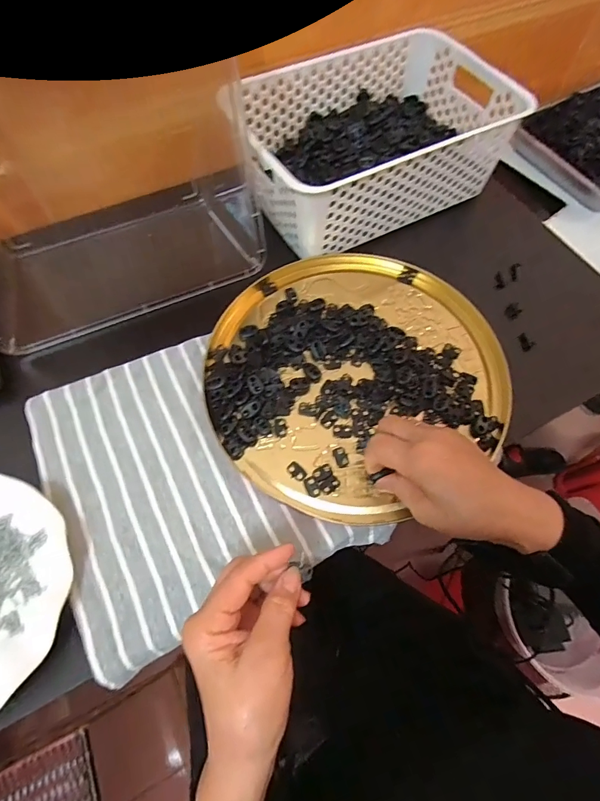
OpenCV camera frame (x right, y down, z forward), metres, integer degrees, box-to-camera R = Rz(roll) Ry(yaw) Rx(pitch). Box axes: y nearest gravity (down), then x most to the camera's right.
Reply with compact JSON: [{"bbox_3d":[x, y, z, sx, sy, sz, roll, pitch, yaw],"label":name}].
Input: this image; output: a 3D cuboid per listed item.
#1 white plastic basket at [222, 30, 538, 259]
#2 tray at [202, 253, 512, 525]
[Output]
[{"bbox_3d":[0.081,-0.312,0.496,0.297,0.098,0.200,-26,68,-13],"label":"white plastic basket"},{"bbox_3d":[0.051,-0.037,0.419,0.283,0.016,0.278,1,65,-1],"label":"tray"}]

